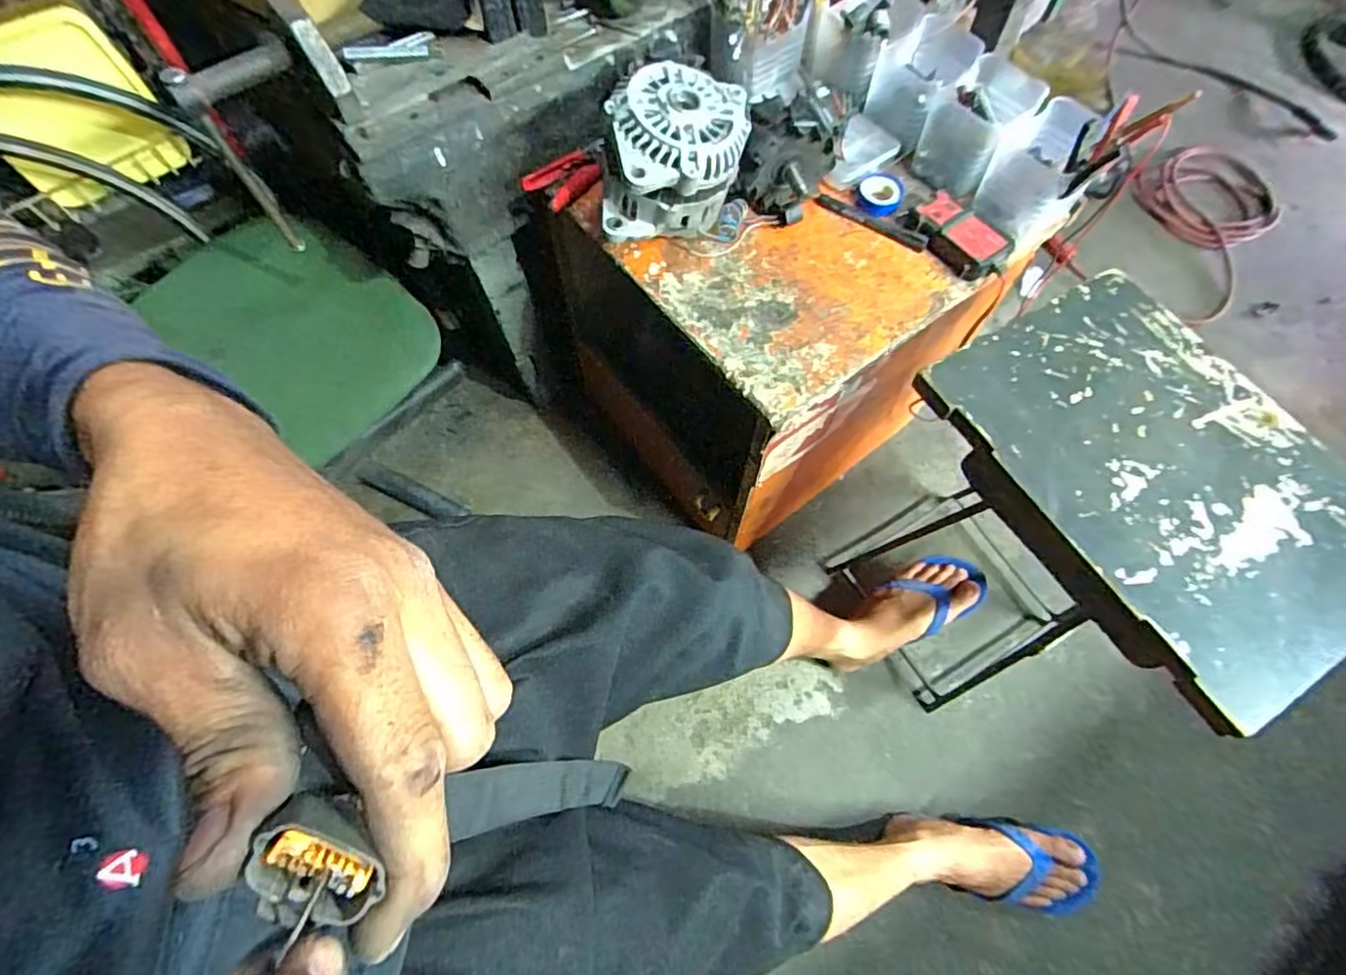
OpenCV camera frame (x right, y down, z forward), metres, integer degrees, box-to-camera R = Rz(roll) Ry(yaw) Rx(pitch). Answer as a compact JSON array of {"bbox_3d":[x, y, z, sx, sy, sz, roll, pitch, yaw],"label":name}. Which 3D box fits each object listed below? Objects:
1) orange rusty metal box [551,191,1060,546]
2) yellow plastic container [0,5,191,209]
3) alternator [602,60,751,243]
[{"bbox_3d":[0.102,-0.215,0.935,0.368,0.482,0.453,-39,74,-16],"label":"orange rusty metal box"},{"bbox_3d":[-0.767,-0.474,0.791,0.190,0.200,0.054,-37,72,-15],"label":"yellow plastic container"},{"bbox_3d":[0.002,-0.338,0.648,0.134,0.121,0.163,9,67,3],"label":"alternator"}]

